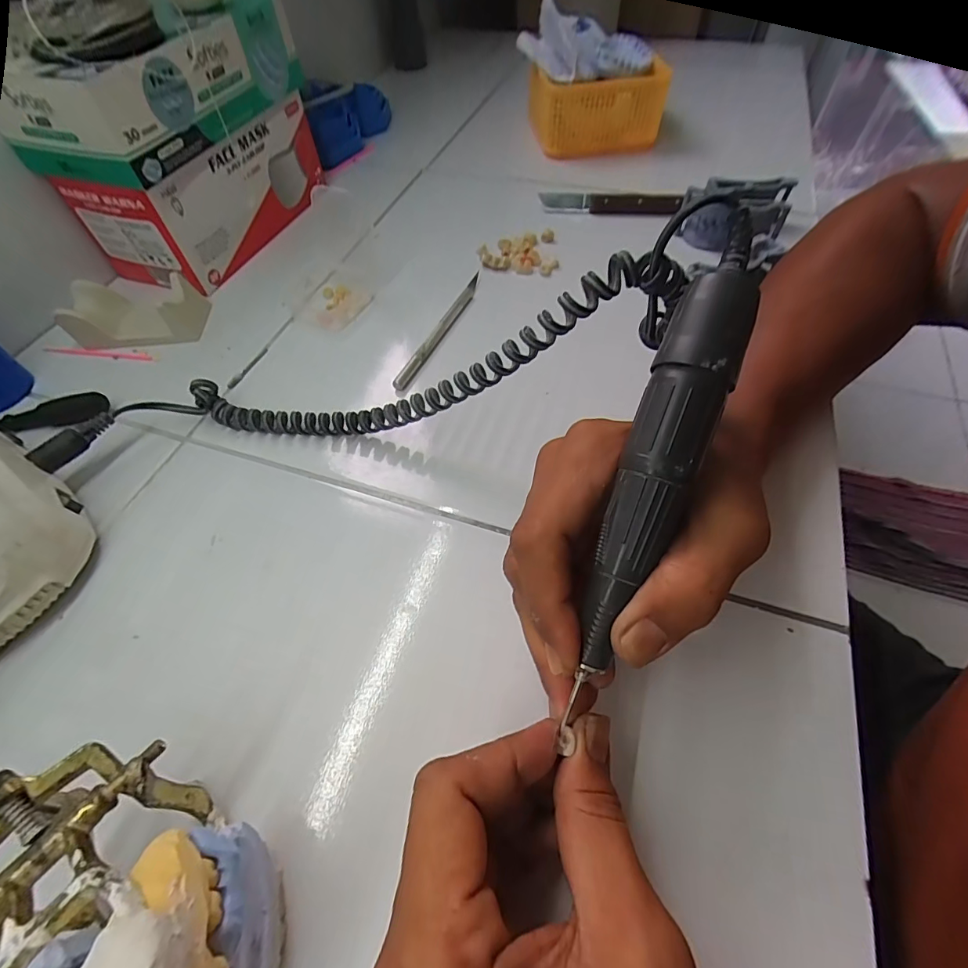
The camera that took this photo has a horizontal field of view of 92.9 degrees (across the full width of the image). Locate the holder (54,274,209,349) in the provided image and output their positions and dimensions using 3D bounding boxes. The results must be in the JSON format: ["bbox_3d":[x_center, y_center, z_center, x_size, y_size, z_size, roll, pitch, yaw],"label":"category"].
[{"bbox_3d":[-0.276,-0.137,0.366,0.093,0.032,0.055,-7,59,-4],"label":"holder"}]

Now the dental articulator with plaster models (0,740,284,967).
[{"bbox_3d":[-0.118,0.131,0.151,0.112,0.077,0.065,21,61,12],"label":"dental articulator with plaster models"}]

